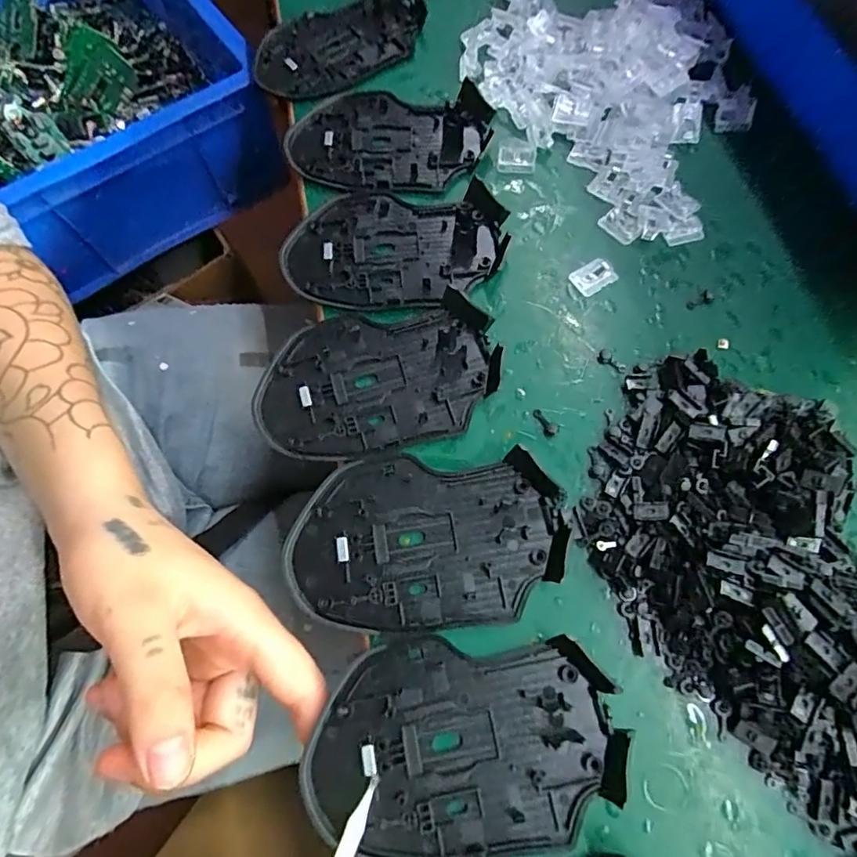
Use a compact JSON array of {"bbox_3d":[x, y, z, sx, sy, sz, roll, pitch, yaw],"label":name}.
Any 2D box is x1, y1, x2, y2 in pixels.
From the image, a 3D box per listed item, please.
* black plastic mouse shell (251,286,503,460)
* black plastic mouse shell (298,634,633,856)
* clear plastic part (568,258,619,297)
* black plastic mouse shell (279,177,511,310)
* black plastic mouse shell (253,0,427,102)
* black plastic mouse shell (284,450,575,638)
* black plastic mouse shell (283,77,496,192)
[{"bbox_3d":[-0.024,-0.025,0.247,0.113,0.011,0.072,-11,70,-4],"label":"black plastic mouse shell"},{"bbox_3d":[0.012,0.116,0.191,0.114,0.017,0.071,-4,69,-1],"label":"black plastic mouse shell"},{"bbox_3d":[0.084,-0.078,0.265,0.020,0.007,0.016,-32,73,-11],"label":"clear plastic part"},{"bbox_3d":[-0.018,-0.097,0.271,0.111,0.014,0.071,6,70,2],"label":"black plastic mouse shell"},{"bbox_3d":[-0.056,-0.247,0.327,0.110,0.011,0.073,-28,72,-10],"label":"black plastic mouse shell"},{"bbox_3d":[-0.001,0.047,0.220,0.114,0.014,0.071,0,69,0],"label":"black plastic mouse shell"},{"bbox_3d":[-0.023,-0.169,0.296,0.112,0.014,0.070,8,70,3],"label":"black plastic mouse shell"}]

